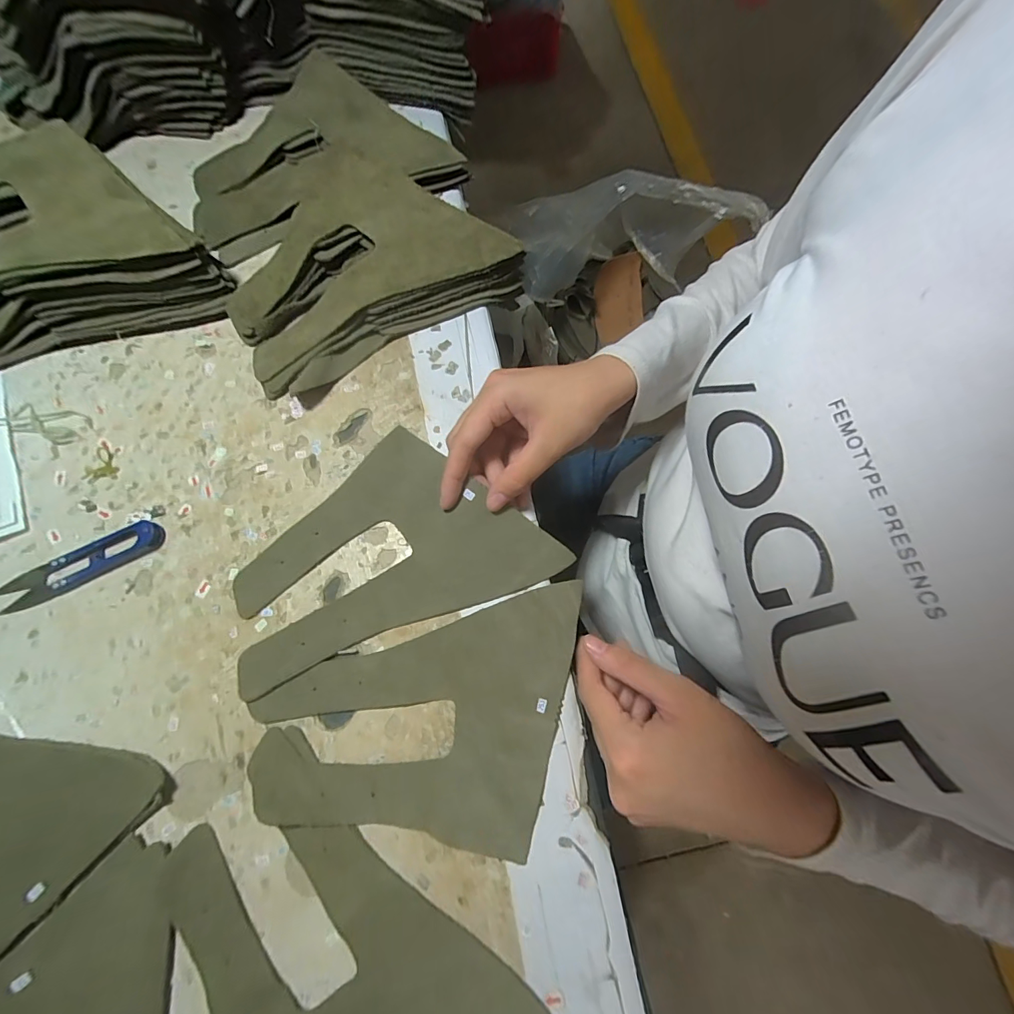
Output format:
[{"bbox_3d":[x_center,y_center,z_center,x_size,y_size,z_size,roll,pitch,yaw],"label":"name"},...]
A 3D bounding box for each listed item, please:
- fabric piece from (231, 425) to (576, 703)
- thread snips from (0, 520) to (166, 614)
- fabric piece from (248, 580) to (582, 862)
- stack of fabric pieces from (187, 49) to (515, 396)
[{"bbox_3d":[-0.080,0.019,0.287,0.203,0.010,0.126,-22,75,-5],"label":"fabric piece"},{"bbox_3d":[-0.275,0.037,0.280,0.103,0.011,0.024,-27,75,-9],"label":"thread snips"},{"bbox_3d":[-0.041,0.134,0.256,0.199,0.010,0.126,-15,74,-6],"label":"fabric piece"},{"bbox_3d":[-0.137,-0.242,0.348,0.207,0.041,0.265,-26,75,-9],"label":"stack of fabric pieces"}]

